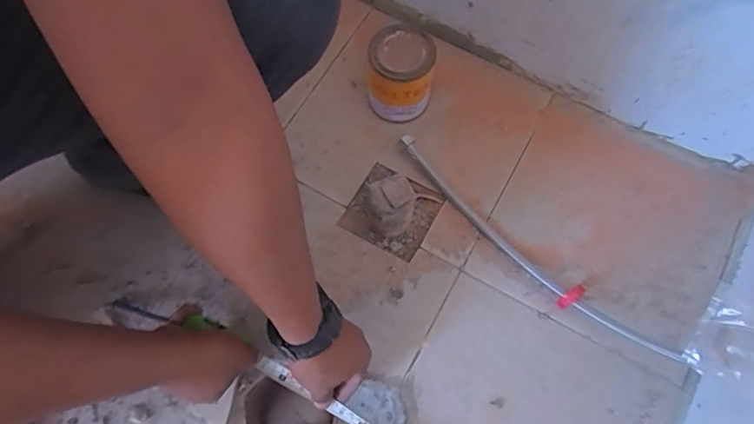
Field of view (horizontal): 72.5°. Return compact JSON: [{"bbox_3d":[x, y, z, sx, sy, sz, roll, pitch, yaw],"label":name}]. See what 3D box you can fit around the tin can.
[{"bbox_3d":[0.030,-0.178,0.671,0.079,0.095,0.082,0,69,-1],"label":"tin can"}]

